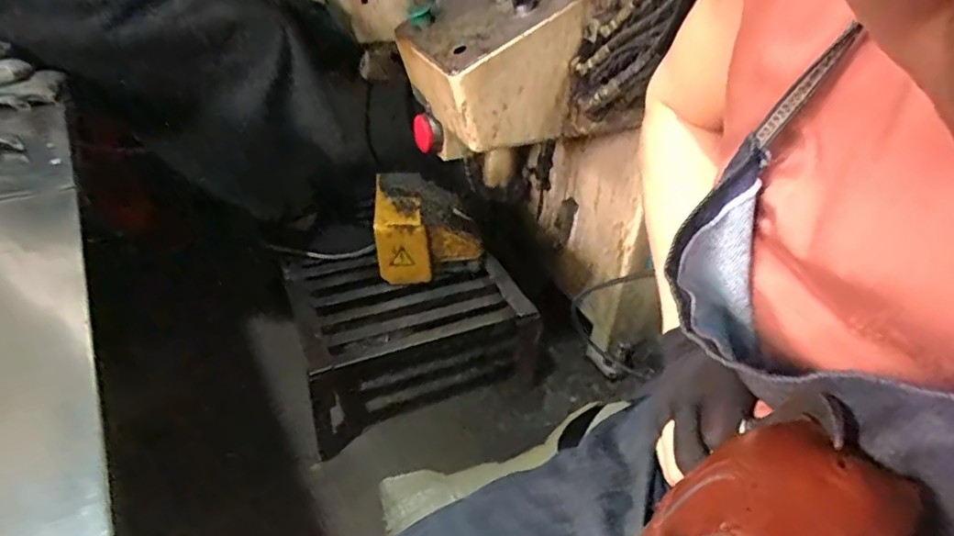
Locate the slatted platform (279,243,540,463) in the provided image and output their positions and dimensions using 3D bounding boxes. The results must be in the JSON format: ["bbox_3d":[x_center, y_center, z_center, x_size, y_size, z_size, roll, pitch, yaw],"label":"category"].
[{"bbox_3d":[-0.138,0.132,1.298,0.514,0.270,0.304,-15,42,-24],"label":"slatted platform"}]

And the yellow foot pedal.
[{"bbox_3d":[-0.106,-0.099,1.252,0.218,0.124,0.229,-1,38,-7],"label":"yellow foot pedal"}]

